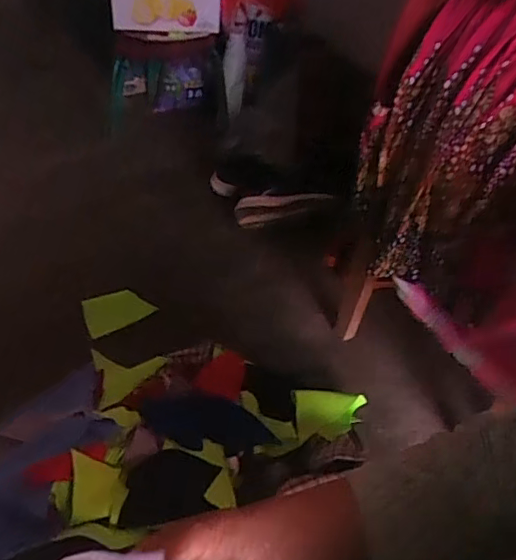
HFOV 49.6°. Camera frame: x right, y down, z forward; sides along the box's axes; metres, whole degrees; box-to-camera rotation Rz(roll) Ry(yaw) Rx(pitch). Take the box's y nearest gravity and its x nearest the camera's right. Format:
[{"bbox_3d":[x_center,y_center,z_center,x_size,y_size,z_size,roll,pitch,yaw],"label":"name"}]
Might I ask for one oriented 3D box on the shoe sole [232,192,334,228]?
[{"bbox_3d":[0.063,-0.199,1.510,0.256,0.091,0.048,-11,43,2],"label":"shoe sole"}]

